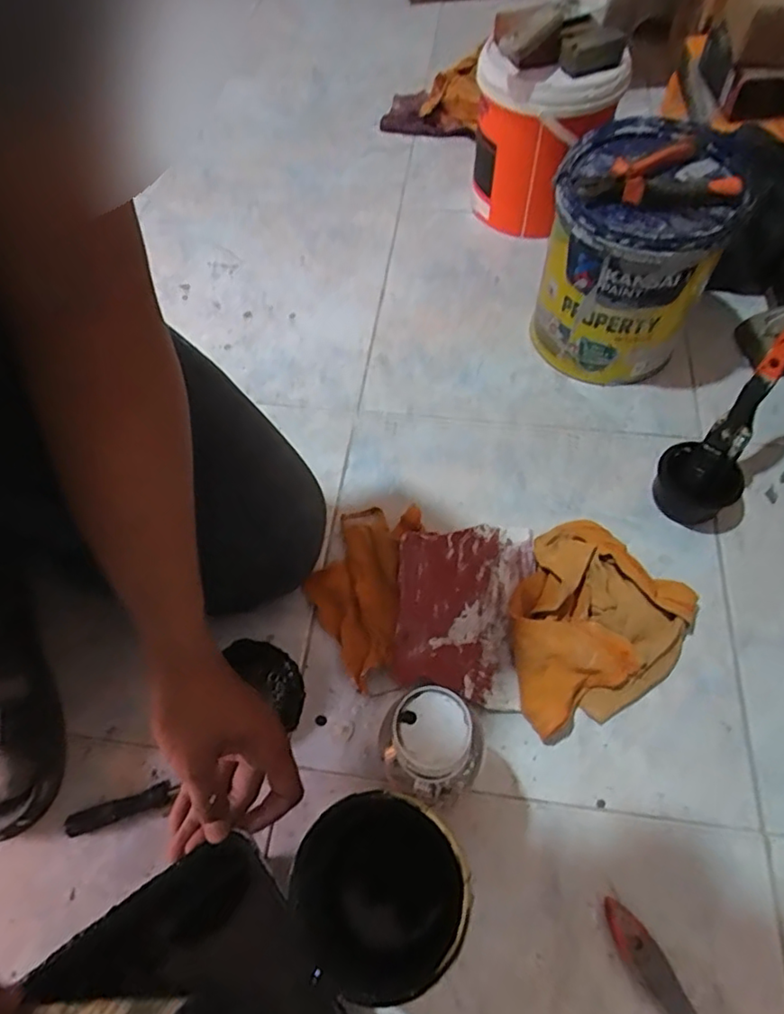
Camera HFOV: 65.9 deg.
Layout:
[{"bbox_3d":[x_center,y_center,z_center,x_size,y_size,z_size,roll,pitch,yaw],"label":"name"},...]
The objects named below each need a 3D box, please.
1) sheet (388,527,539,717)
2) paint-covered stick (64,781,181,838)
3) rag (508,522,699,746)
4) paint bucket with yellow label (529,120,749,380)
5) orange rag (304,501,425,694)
[{"bbox_3d":[0.065,0.094,0.571,0.123,0.044,0.170,7,60,8],"label":"sheet"},{"bbox_3d":[-0.227,0.253,0.506,0.084,0.014,0.019,-18,59,-7],"label":"paint-covered stick"},{"bbox_3d":[0.173,0.102,0.556,0.196,0.057,0.164,-37,63,-17],"label":"rag"},{"bbox_3d":[0.265,-0.274,0.676,0.167,0.227,0.173,-2,59,3],"label":"paint bucket with yellow label"},{"bbox_3d":[-0.034,0.078,0.592,0.101,0.032,0.180,9,60,10],"label":"orange rag"}]

